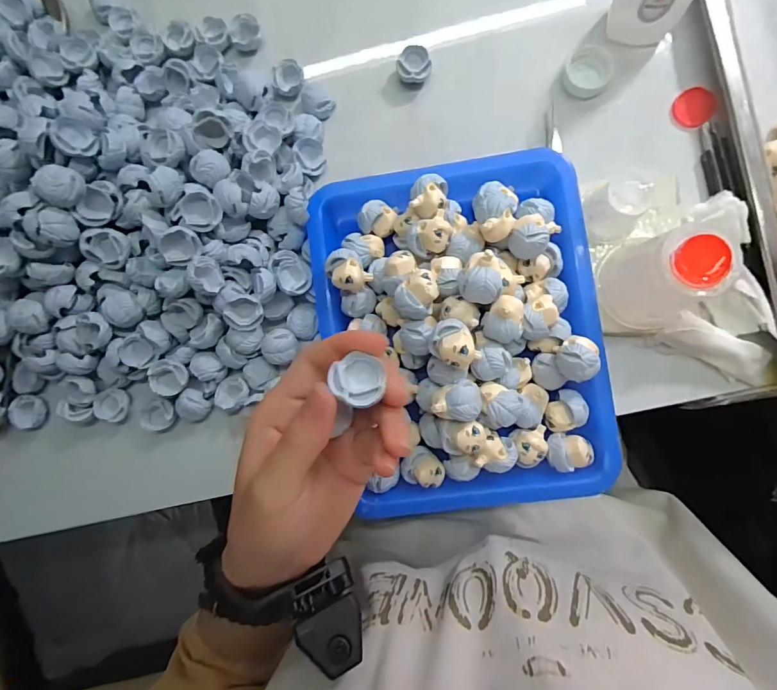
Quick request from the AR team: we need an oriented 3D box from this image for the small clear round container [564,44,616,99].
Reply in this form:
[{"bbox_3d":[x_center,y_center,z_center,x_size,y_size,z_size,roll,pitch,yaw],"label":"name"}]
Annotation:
[{"bbox_3d":[0.136,-0.186,0.288,0.031,0.008,0.034,0,88,6],"label":"small clear round container"}]

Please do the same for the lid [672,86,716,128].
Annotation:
[{"bbox_3d":[0.204,-0.158,0.283,0.024,0.004,0.027,34,91,6],"label":"lid"}]

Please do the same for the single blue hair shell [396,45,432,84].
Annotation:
[{"bbox_3d":[0.018,-0.196,0.298,0.024,0.012,0.022,0,88,6],"label":"single blue hair shell"}]

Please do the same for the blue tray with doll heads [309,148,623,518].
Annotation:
[{"bbox_3d":[0.044,-0.009,0.261,0.168,0.060,0.218,-7,87,5],"label":"blue tray with doll heads"}]

